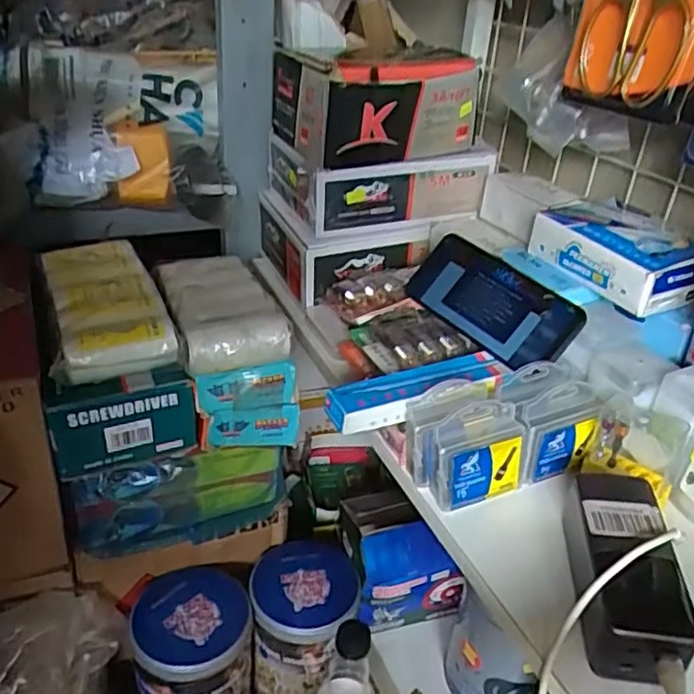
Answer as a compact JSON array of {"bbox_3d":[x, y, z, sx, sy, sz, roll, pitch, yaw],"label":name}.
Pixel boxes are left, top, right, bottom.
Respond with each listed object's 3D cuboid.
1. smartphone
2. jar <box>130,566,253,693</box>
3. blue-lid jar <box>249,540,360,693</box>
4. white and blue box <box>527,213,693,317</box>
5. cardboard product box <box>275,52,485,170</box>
[{"bbox_3d":[0.127,-0.043,0.600,0.075,0.015,0.168,-49,52,0],"label":"smartphone"},{"bbox_3d":[-0.154,0.320,0.677,0.107,0.146,0.116,4,30,-2],"label":"jar"},{"bbox_3d":[-0.050,0.303,0.712,0.106,0.145,0.114,4,30,-2],"label":"blue-lid jar"},{"bbox_3d":[0.231,-0.082,0.583,0.062,0.045,0.154,-12,34,-26],"label":"white and blue box"},{"bbox_3d":[0.030,-0.263,0.711,0.189,0.091,0.160,-8,33,-21],"label":"cardboard product box"}]

